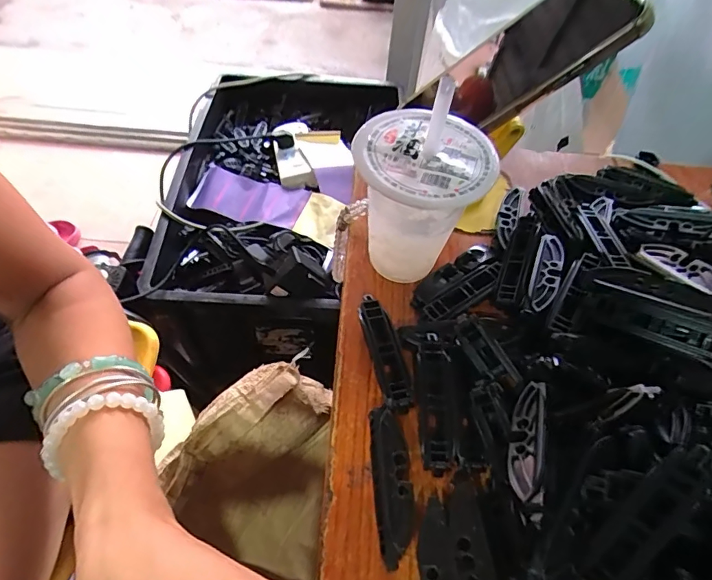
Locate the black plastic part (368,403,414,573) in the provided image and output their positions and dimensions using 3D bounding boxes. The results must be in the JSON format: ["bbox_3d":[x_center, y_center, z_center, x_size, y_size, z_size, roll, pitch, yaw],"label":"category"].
[{"bbox_3d":[0.019,0.107,0.257,0.019,0.017,0.080,-1,55,-4],"label":"black plastic part"}]

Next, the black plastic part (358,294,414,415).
[{"bbox_3d":[0.018,0.041,0.301,0.018,0.019,0.080,-10,56,-10],"label":"black plastic part"}]

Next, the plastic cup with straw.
[{"bbox_3d":[0.040,-0.063,0.302,0.081,0.120,0.077,2,55,-2],"label":"plastic cup with straw"}]

